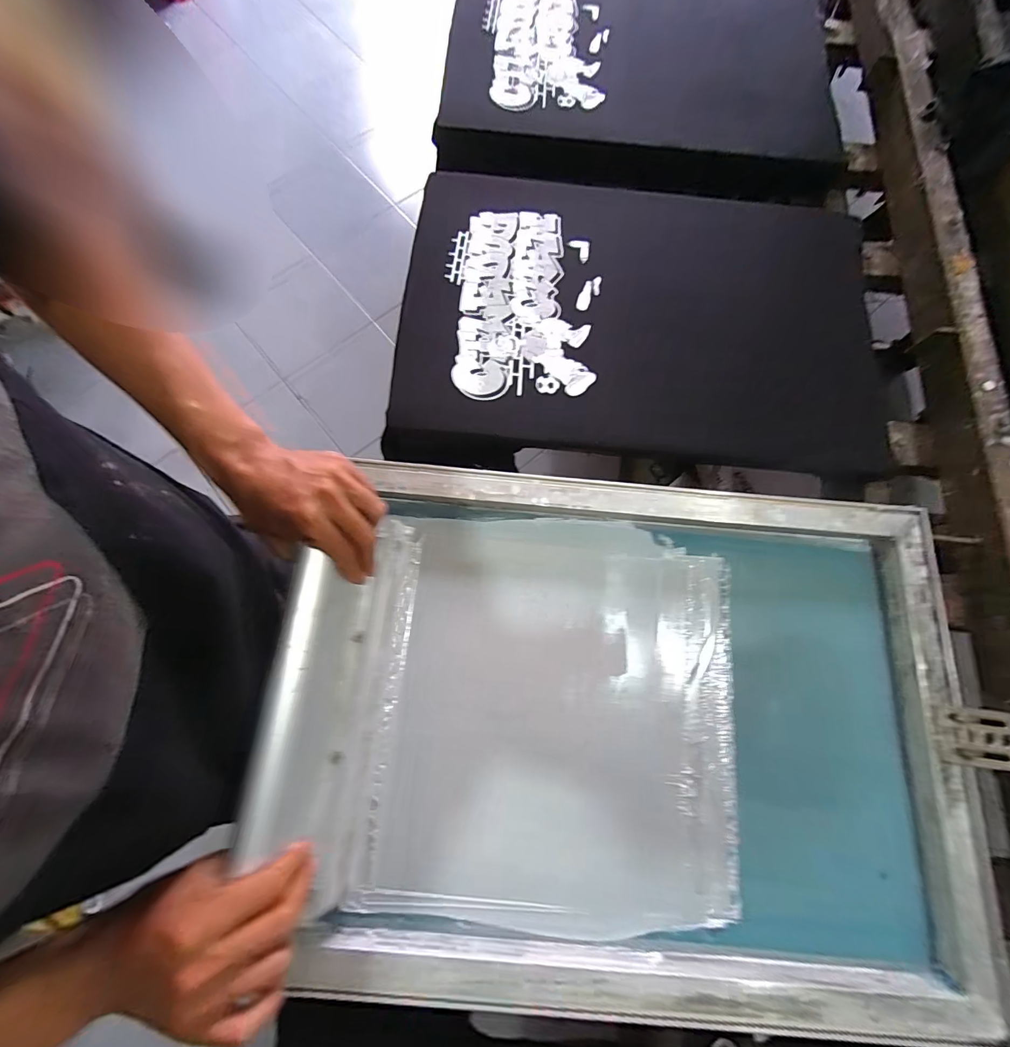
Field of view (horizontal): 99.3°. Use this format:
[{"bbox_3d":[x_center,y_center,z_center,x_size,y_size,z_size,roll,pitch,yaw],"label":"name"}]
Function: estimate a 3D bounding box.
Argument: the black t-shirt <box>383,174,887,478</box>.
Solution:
[{"bbox_3d":[0.171,-0.275,0.561,0.606,0.053,0.440,2,75,0],"label":"black t-shirt"}]

